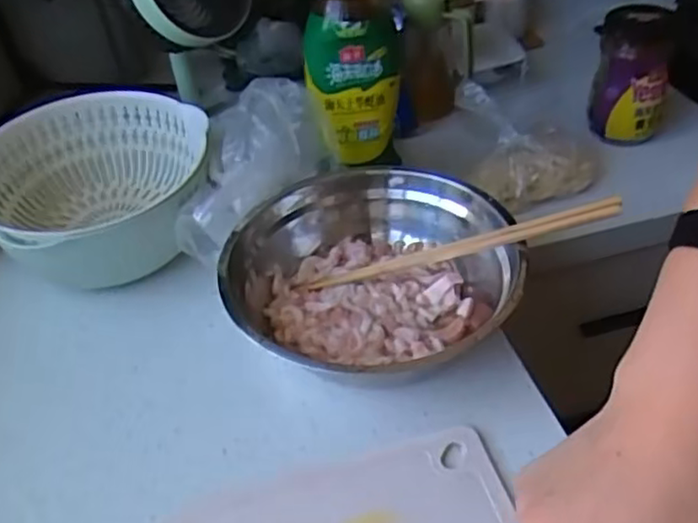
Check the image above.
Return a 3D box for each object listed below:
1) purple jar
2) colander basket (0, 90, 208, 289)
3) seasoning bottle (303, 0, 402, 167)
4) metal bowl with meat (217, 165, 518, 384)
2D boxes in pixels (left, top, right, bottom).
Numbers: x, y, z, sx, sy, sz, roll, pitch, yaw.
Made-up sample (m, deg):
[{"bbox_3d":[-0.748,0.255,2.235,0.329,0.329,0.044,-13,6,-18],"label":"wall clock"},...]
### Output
[{"bbox_3d":[0.350,-0.229,0.841,0.084,0.148,0.079,14,45,20],"label":"purple jar"},{"bbox_3d":[-0.246,-0.058,0.672,0.201,0.130,0.210,-1,41,5],"label":"colander basket"},{"bbox_3d":[0.004,-0.209,0.667,0.090,0.208,0.073,-4,41,2],"label":"seasoning bottle"},{"bbox_3d":[0.022,0.005,0.600,0.247,0.083,0.205,9,43,17],"label":"metal bowl with meat"}]

